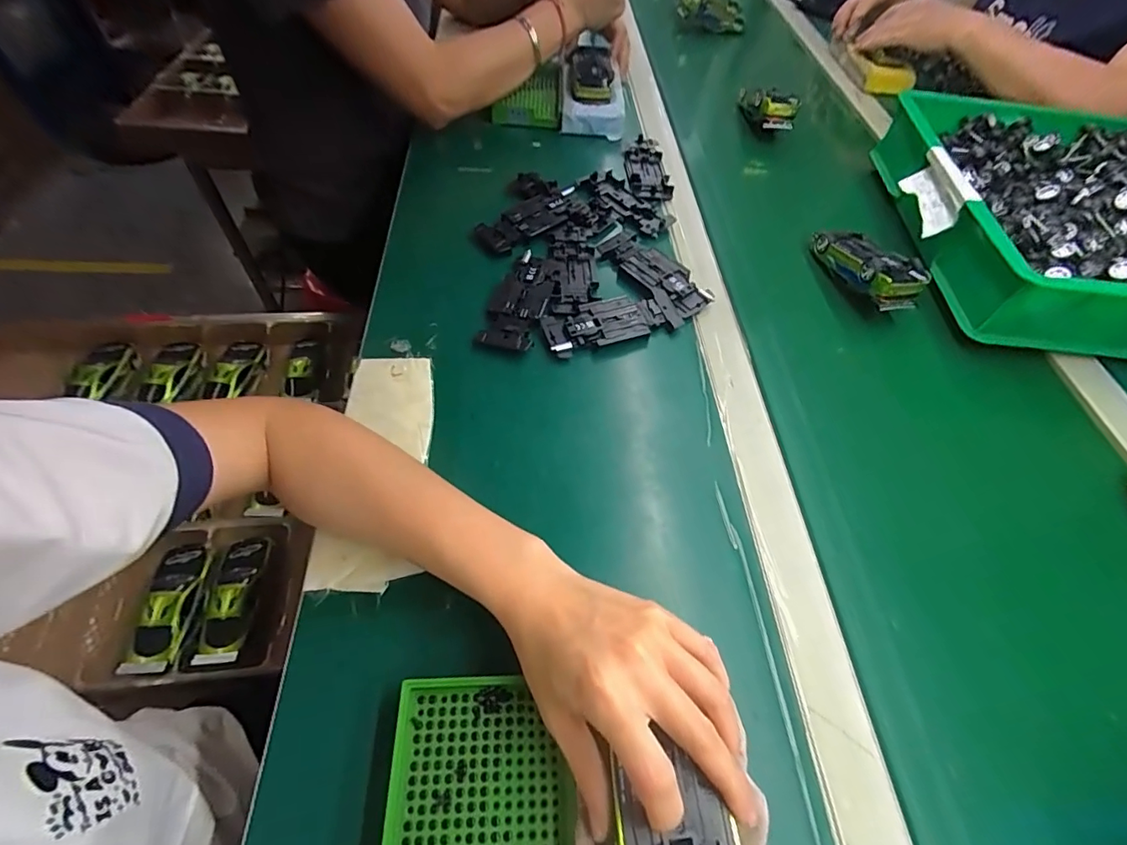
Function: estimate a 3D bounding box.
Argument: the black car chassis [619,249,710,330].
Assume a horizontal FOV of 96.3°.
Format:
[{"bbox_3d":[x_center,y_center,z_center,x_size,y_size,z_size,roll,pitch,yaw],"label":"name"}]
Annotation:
[{"bbox_3d":[0.100,-0.134,0.491,0.051,0.012,0.094,-20,60,-18],"label":"black car chassis"}]

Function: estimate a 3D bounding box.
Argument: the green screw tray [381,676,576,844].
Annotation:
[{"bbox_3d":[-0.040,0.201,0.244,0.091,0.024,0.134,1,56,-5],"label":"green screw tray"}]

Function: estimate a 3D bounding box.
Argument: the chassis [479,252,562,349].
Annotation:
[{"bbox_3d":[-0.038,-0.116,0.461,0.047,0.009,0.120,13,55,3],"label":"chassis"}]

